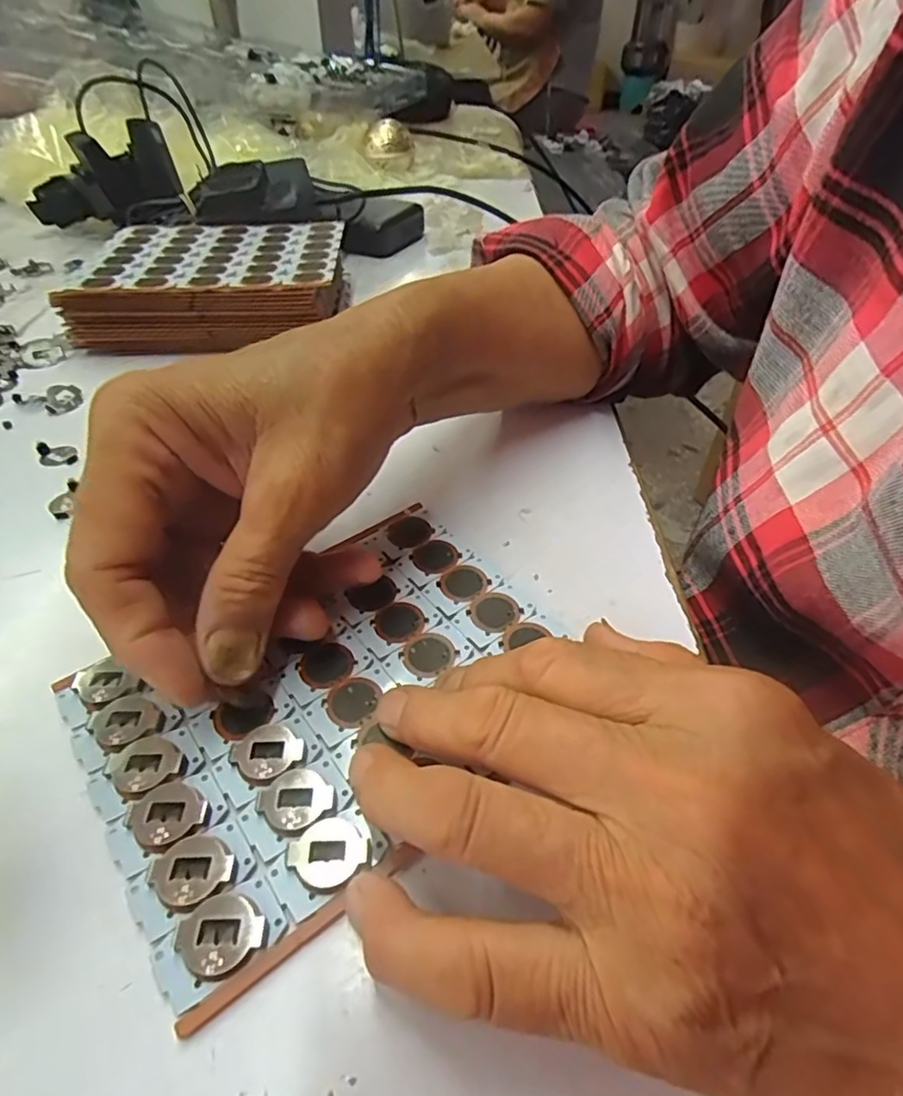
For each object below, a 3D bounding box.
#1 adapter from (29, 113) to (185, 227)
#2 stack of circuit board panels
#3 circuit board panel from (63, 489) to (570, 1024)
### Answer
[{"bbox_3d":[-0.293,-0.310,0.515,0.120,0.075,0.074,-21,49,-22],"label":"adapter"},{"bbox_3d":[-0.147,-0.170,0.394,0.157,0.044,0.124,4,44,3],"label":"stack of circuit board panels"},{"bbox_3d":[-0.037,0.046,0.199,0.148,0.005,0.111,-28,51,-27],"label":"circuit board panel"}]

